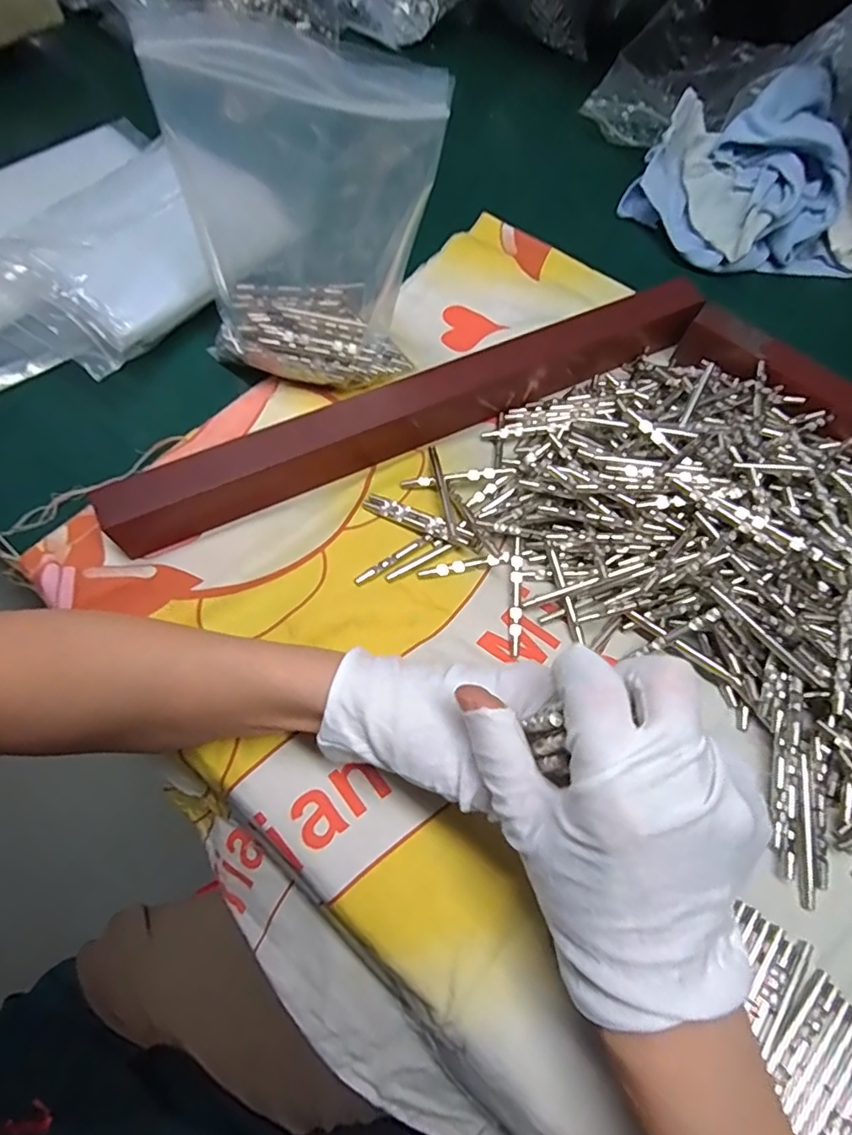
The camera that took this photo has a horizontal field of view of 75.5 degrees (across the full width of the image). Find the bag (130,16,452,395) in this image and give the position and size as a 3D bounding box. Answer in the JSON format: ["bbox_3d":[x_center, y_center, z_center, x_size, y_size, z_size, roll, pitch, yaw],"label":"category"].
[{"bbox_3d":[-0.070,-0.181,0.306,0.140,0.163,0.072,11,67,2],"label":"bag"}]

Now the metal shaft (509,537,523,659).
[{"bbox_3d":[0.051,0.017,0.311,0.007,0.008,0.069,5,67,-1],"label":"metal shaft"}]

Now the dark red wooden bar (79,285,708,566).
[{"bbox_3d":[0.002,-0.103,0.335,0.381,0.034,0.028,-25,71,-12],"label":"dark red wooden bar"}]

